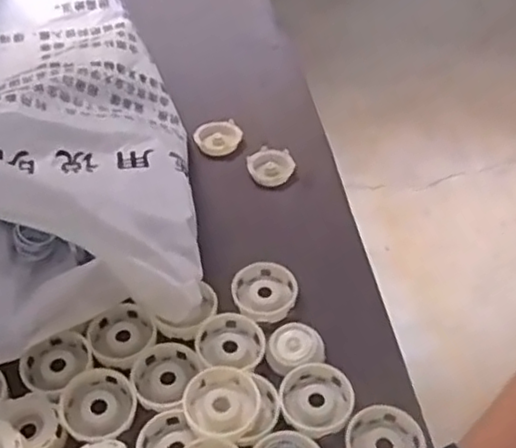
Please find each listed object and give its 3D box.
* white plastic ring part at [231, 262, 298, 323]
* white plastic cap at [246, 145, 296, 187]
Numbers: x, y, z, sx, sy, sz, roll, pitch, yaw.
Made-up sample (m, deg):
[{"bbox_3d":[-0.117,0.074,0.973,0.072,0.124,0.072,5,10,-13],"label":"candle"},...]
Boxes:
[{"bbox_3d":[0.009,0.072,0.705,0.067,0.016,0.067,0,47,0],"label":"white plastic ring part"},{"bbox_3d":[0.016,-0.075,0.836,0.054,0.012,0.065,-16,49,-15],"label":"white plastic cap"}]

